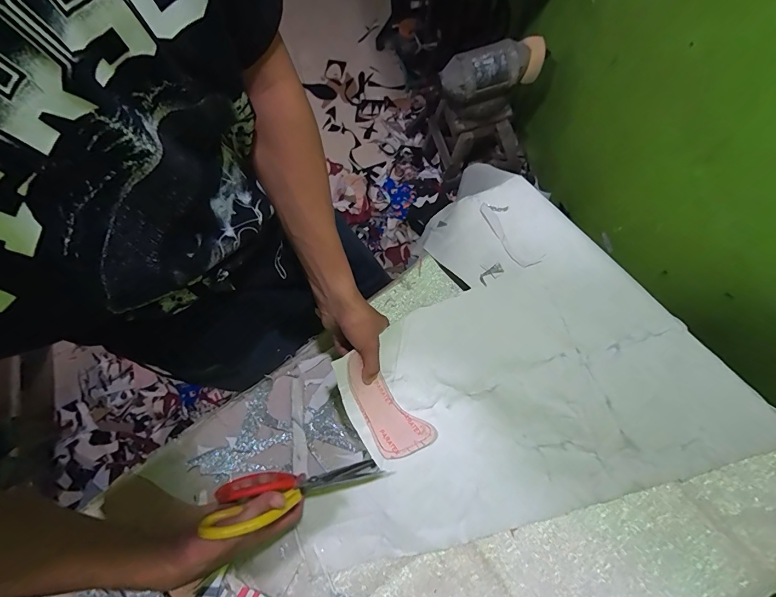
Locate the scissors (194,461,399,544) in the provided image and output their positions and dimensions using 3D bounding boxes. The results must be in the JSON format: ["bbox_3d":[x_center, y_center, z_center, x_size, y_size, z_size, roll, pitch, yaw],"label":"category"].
[{"bbox_3d":[-0.108,0.232,0.446,0.211,0.131,0.040,-7,74,0],"label":"scissors"}]

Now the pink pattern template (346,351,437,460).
[{"bbox_3d":[-0.011,0.149,0.500,0.066,0.030,0.156,-43,95,-10],"label":"pink pattern template"}]

